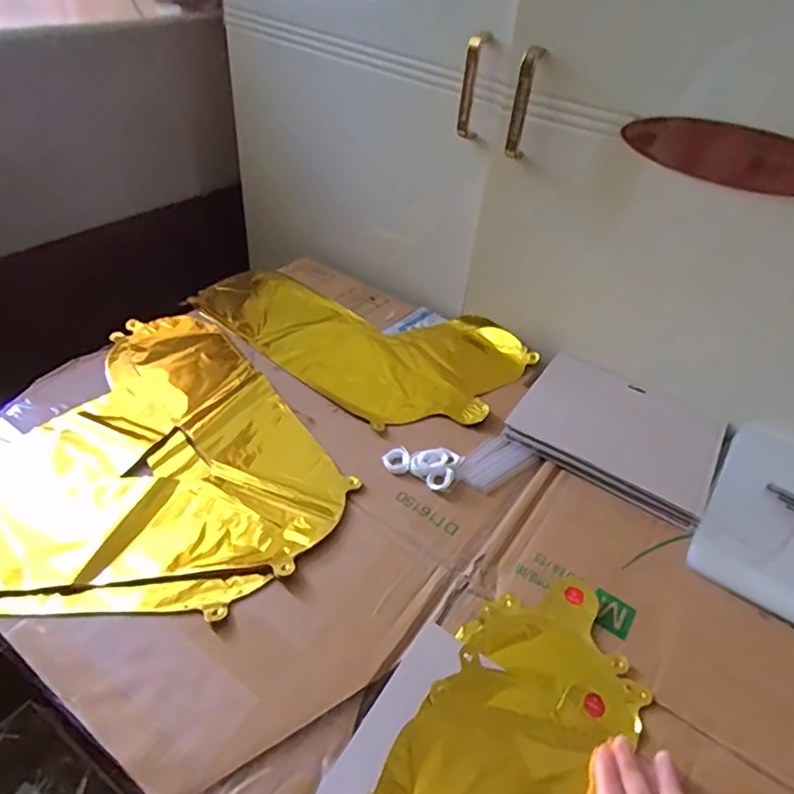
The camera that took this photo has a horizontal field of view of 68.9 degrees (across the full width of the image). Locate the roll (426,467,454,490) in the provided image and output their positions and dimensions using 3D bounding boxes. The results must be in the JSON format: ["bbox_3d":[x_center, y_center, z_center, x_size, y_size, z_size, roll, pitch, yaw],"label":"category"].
[{"bbox_3d":[0.040,0.076,0.539,0.023,0.012,0.021,4,41,-3],"label":"roll"}]

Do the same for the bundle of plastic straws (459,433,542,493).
[{"bbox_3d":[0.097,0.064,0.583,0.089,0.005,0.053,-26,50,-32],"label":"bundle of plastic straws"}]

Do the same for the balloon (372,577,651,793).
[{"bbox_3d":[0.083,0.231,0.389,0.134,0.016,0.253,26,46,21],"label":"balloon"}]

